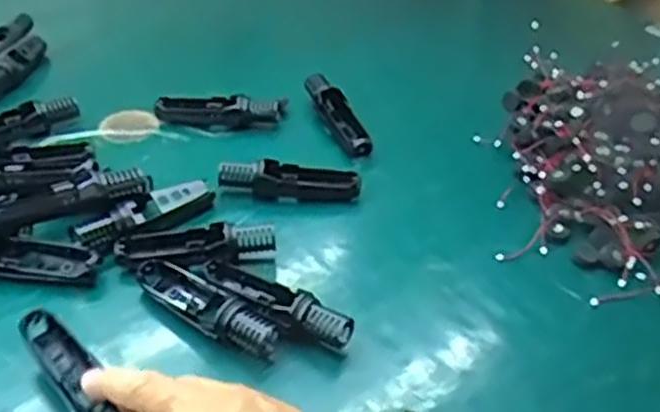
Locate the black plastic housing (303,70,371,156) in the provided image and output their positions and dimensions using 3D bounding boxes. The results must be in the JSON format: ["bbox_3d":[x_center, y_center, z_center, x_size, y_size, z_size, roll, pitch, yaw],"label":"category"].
[{"bbox_3d":[0.007,-0.091,0.751,0.027,0.017,0.117,-16,53,-21],"label":"black plastic housing"}]

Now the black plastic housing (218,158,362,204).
[{"bbox_3d":[-0.034,-0.022,0.661,0.119,0.034,0.024,1,38,0],"label":"black plastic housing"}]

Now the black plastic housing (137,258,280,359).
[{"bbox_3d":[-0.088,0.072,0.546,0.128,0.031,0.034,28,45,30],"label":"black plastic housing"}]

